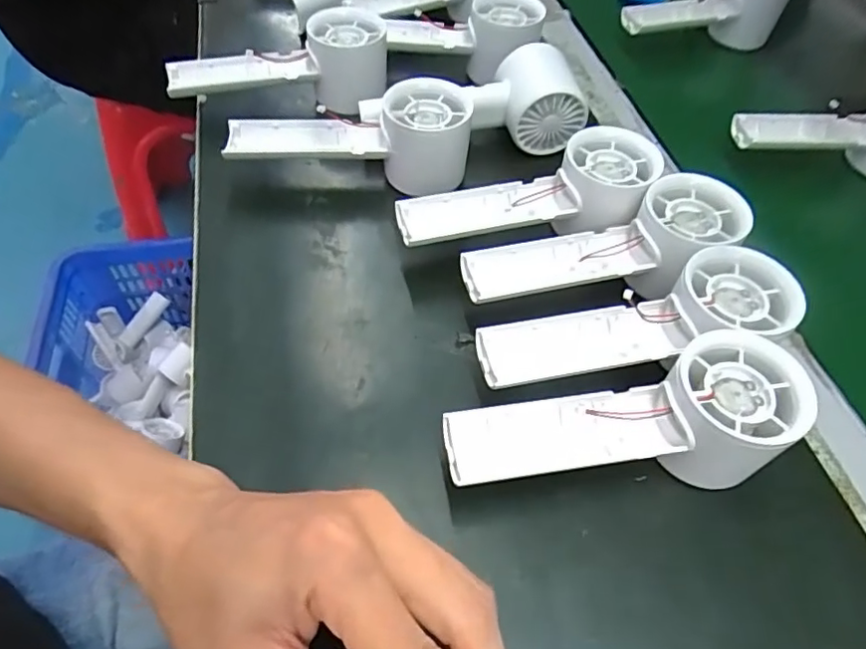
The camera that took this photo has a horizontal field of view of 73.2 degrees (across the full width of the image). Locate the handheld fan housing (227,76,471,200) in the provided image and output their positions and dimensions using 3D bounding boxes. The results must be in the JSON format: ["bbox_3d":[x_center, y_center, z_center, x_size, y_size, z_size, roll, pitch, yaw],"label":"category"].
[{"bbox_3d":[-0.057,-0.123,0.392,0.157,0.067,0.060,3,52,-4],"label":"handheld fan housing"}]

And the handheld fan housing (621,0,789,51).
[{"bbox_3d":[0.245,-0.291,0.539,0.155,0.063,0.052,-5,53,-10],"label":"handheld fan housing"}]

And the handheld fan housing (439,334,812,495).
[{"bbox_3d":[0.085,0.047,0.269,0.156,0.055,0.052,-3,53,-8],"label":"handheld fan housing"}]

